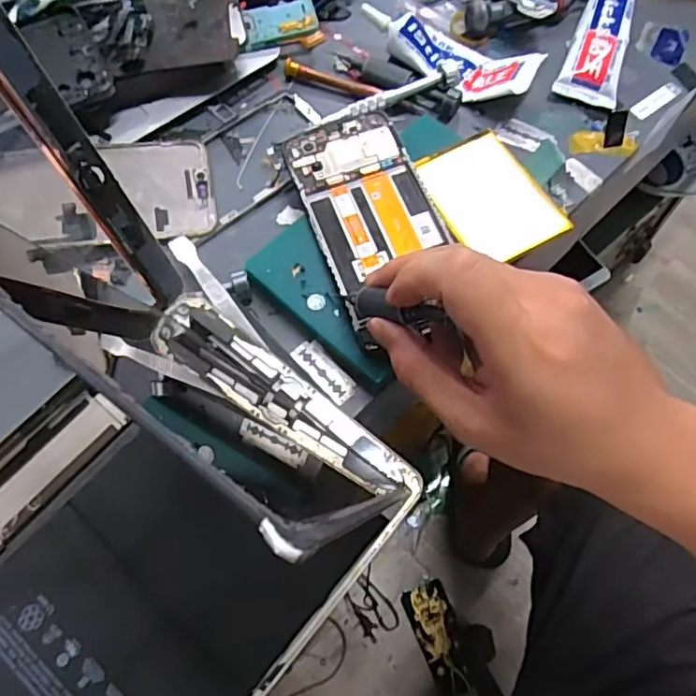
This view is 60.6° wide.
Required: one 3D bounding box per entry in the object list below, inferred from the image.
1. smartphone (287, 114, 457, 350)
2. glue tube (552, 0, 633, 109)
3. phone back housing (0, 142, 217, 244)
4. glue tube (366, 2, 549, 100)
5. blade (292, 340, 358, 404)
[{"bbox_3d":[0.016,-0.077,0.352,0.071,0.007,0.153,-18,69,-5],"label":"smartphone"},{"bbox_3d":[0.190,-0.235,0.434,0.041,0.022,0.129,21,66,9],"label":"glue tube"},{"bbox_3d":[-0.162,-0.097,0.369,0.152,0.010,0.074,-5,66,-10],"label":"phone back housing"},{"bbox_3d":[0.072,-0.210,0.420,0.126,0.025,0.046,30,68,13],"label":"glue tube"},{"bbox_3d":[-0.012,0.013,0.338,0.017,0.004,0.042,-39,71,-17],"label":"blade"}]

